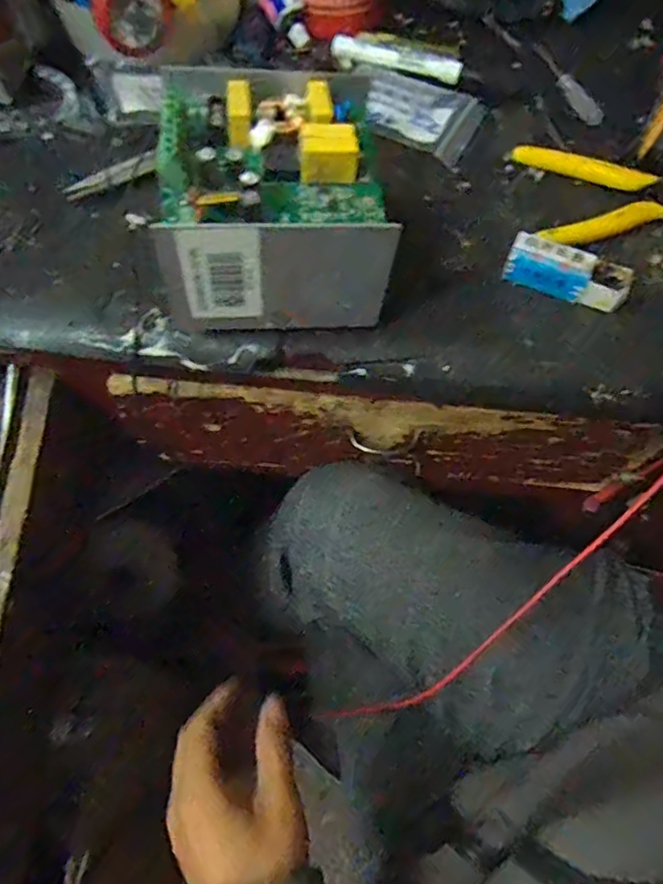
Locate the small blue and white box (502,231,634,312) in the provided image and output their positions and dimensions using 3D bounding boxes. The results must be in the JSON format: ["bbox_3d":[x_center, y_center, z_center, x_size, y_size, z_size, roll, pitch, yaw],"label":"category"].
[{"bbox_3d":[0.137,-0.099,0.344,0.068,0.020,0.023,21,66,7],"label":"small blue and white box"}]

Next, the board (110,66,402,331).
[{"bbox_3d":[-0.034,-0.124,0.310,0.124,0.088,0.120,-5,66,-4],"label":"board"}]

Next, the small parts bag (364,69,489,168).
[{"bbox_3d":[0.062,-0.231,0.410,0.081,0.004,0.068,24,67,9],"label":"small parts bag"}]

